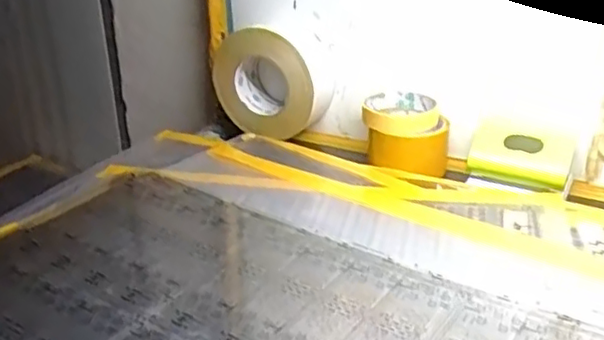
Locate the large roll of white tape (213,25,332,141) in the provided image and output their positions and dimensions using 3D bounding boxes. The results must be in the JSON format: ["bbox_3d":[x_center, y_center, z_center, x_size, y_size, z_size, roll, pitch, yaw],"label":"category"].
[{"bbox_3d":[-0.038,-0.110,0.795,0.134,0.119,0.071,17,31,31],"label":"large roll of white tape"}]

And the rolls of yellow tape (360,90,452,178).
[{"bbox_3d":[0.117,-0.045,0.725,0.092,0.059,0.092,6,27,14],"label":"rolls of yellow tape"}]

